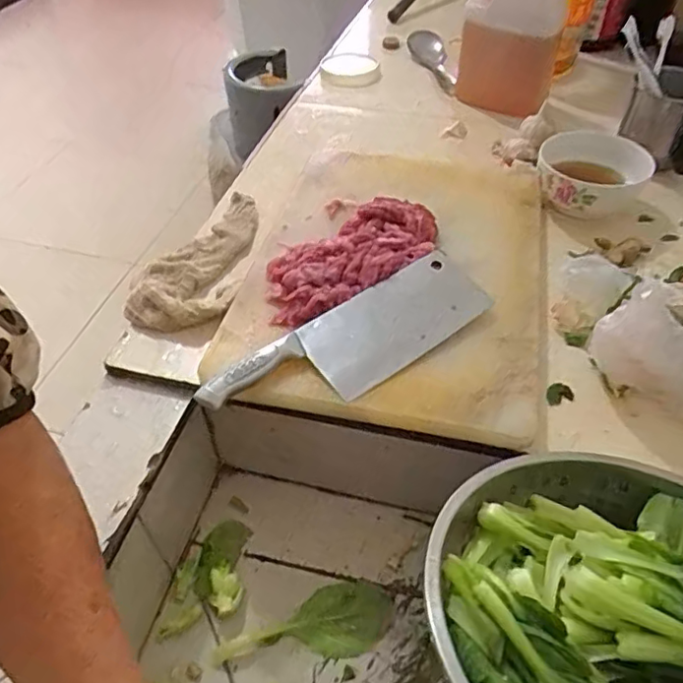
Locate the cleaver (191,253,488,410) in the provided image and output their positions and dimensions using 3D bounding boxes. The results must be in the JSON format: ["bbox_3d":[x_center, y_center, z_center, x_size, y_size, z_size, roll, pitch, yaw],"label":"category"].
[{"bbox_3d":[0.016,0.002,0.566,0.286,0.028,0.090,-29,53,-26],"label":"cleaver"}]

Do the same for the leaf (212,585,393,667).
[{"bbox_3d":[-0.034,0.258,0.550,0.158,0.010,0.059,-4,46,-5],"label":"leaf"}]

